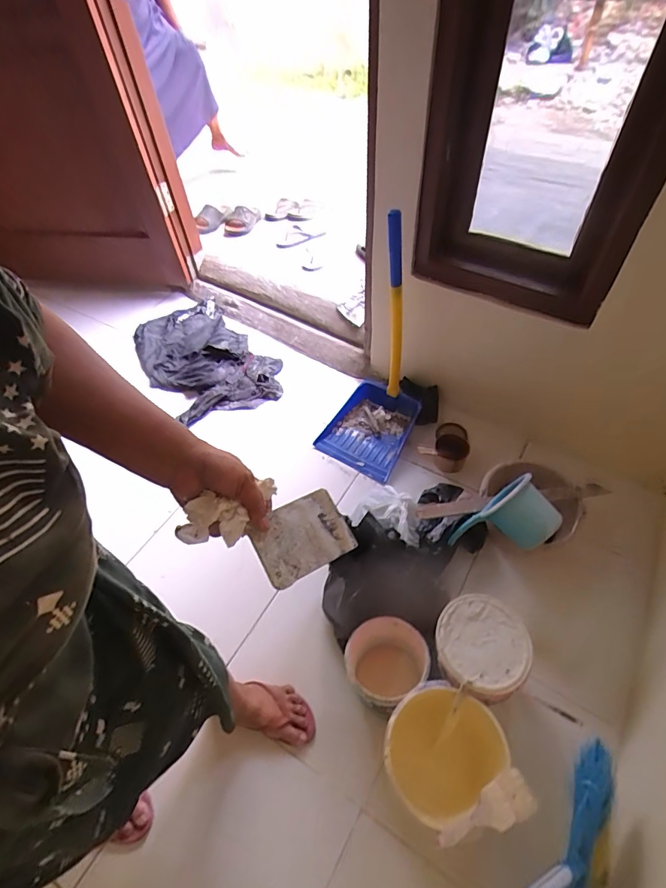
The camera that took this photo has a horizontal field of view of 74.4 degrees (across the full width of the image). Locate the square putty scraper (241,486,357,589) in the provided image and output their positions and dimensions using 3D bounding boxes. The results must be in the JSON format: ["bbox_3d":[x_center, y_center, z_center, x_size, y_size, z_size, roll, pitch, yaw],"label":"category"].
[{"bbox_3d":[-0.033,0.100,0.476,0.103,0.008,0.077,-23,74,-28],"label":"square putty scraper"}]

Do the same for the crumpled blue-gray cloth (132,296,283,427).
[{"bbox_3d":[-0.451,-0.306,1.584,0.398,0.060,0.574,-29,57,-17],"label":"crumpled blue-gray cloth"}]

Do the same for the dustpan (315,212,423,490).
[{"bbox_3d":[0.116,-0.221,1.199,0.258,0.622,0.330,28,60,22],"label":"dustpan"}]

